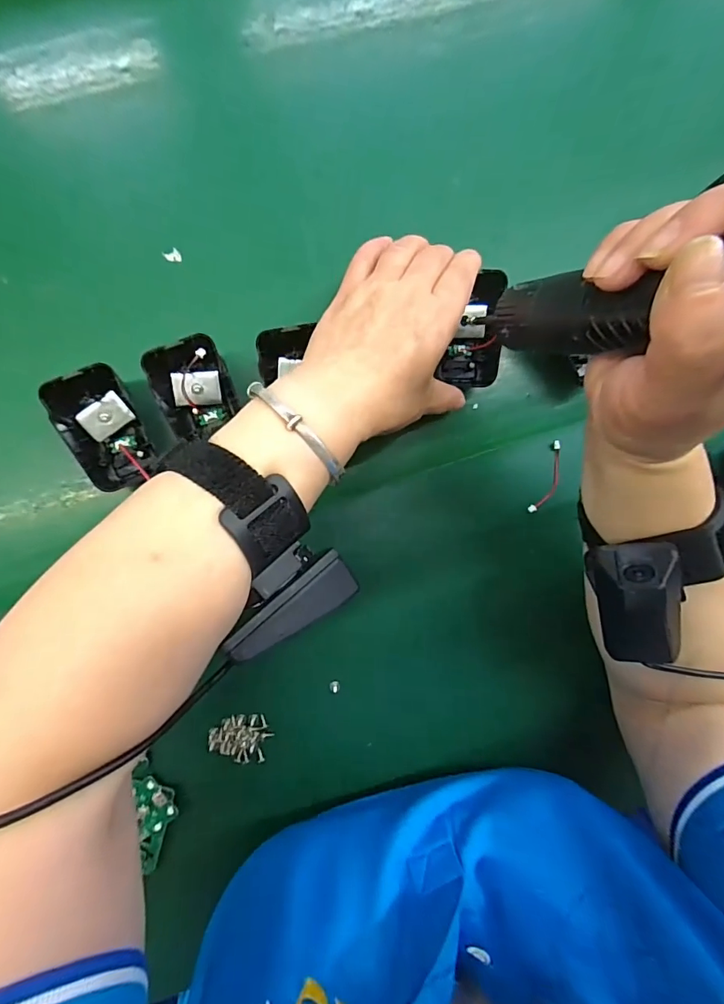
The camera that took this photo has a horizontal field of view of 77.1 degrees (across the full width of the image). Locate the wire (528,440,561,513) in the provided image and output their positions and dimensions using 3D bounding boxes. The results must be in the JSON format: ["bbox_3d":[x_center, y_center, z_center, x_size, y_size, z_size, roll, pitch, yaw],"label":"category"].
[{"bbox_3d":[0.130,-0.016,0.314,0.012,0.010,0.052,20,87,-5],"label":"wire"}]

